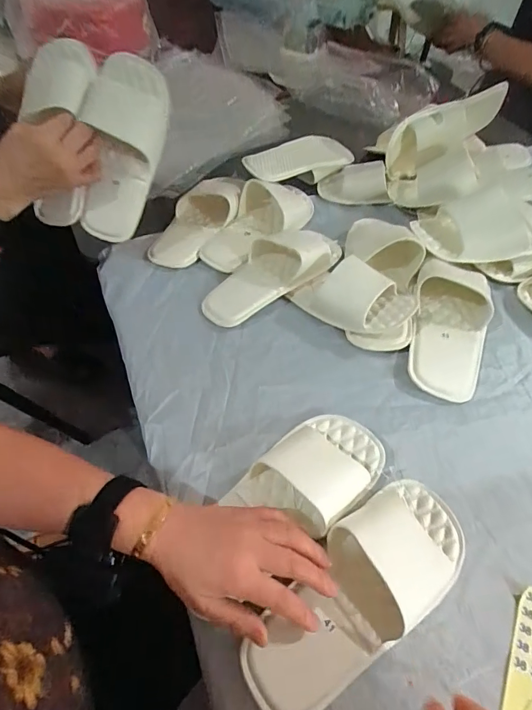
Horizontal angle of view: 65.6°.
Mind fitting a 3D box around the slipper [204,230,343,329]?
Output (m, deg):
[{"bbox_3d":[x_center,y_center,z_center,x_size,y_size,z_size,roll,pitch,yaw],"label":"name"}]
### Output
[{"bbox_3d":[0.007,-0.129,0.606,0.228,0.064,0.101,-30,61,-23],"label":"slipper"}]

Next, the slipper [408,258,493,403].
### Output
[{"bbox_3d":[0.247,-0.048,0.558,0.104,0.054,0.217,20,55,11],"label":"slipper"}]

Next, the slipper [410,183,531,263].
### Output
[{"bbox_3d":[0.378,-0.194,0.632,0.286,0.070,0.108,4,54,0],"label":"slipper"}]

